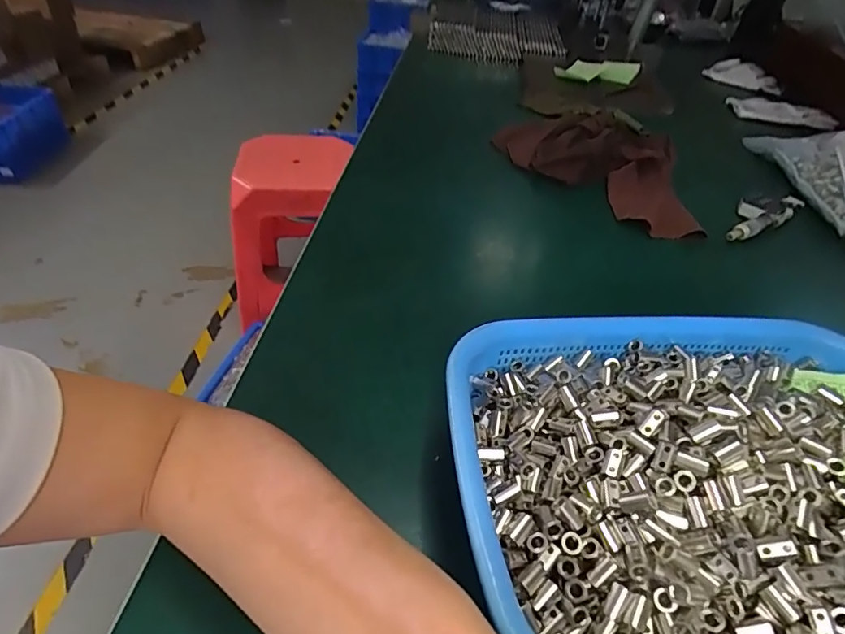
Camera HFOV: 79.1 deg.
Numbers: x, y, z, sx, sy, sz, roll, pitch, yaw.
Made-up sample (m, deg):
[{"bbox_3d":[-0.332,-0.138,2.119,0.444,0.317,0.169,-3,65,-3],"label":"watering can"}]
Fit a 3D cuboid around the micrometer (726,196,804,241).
[{"bbox_3d":[0.401,-0.122,0.607,0.158,0.024,0.052,-28,52,-32],"label":"micrometer"}]

